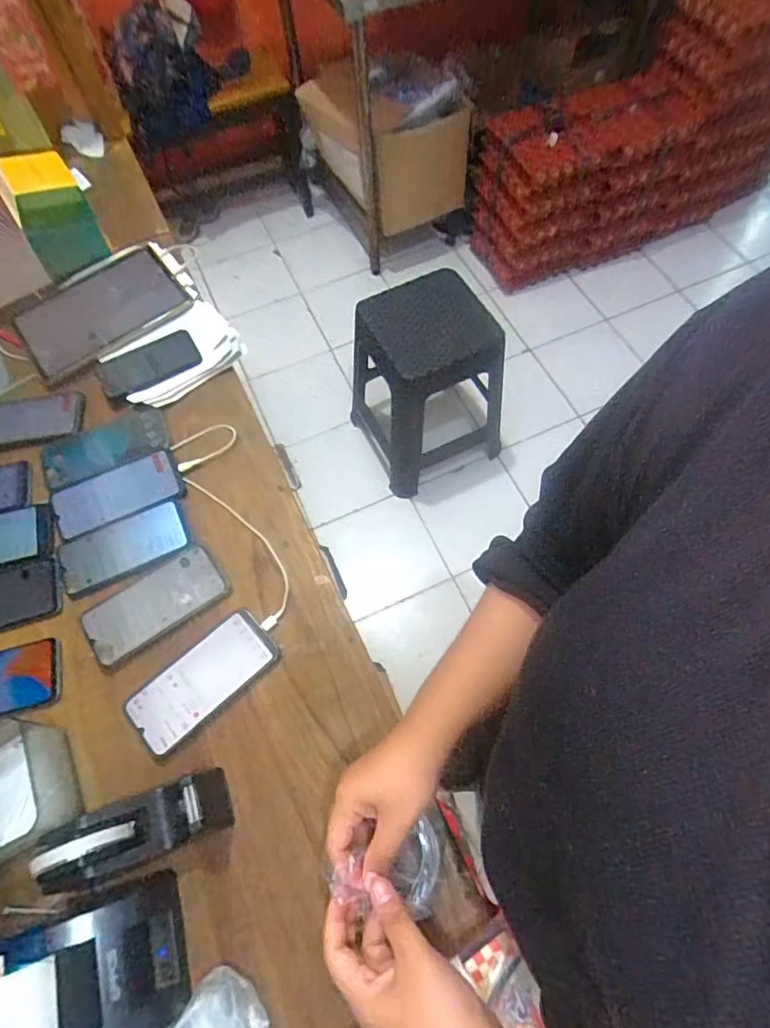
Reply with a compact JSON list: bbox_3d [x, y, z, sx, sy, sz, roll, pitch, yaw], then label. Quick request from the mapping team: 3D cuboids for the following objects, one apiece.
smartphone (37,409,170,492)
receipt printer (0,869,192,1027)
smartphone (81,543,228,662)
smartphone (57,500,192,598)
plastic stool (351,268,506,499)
[{"bbox_3d":[-0.390,-0.095,0.750,0.174,0.013,0.074,-22,66,-8],"label":"smartphone"},{"bbox_3d":[-0.264,0.406,0.467,0.158,0.102,0.116,-19,65,-6],"label":"receipt printer"},{"bbox_3d":[-0.279,0.108,0.653,0.167,0.008,0.078,-31,67,-11],"label":"smartphone"},{"bbox_3d":[-0.331,0.039,0.680,0.161,0.009,0.075,-24,66,-9],"label":"smartphone"},{"bbox_3d":[0.108,-0.344,1.469,0.334,0.543,0.327,-26,66,-9],"label":"plastic stool"}]

